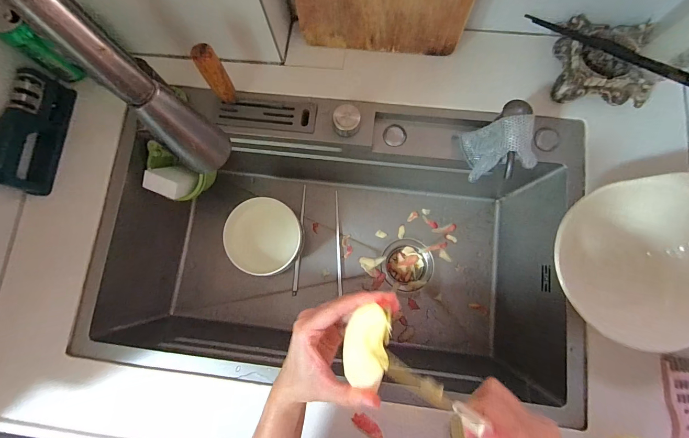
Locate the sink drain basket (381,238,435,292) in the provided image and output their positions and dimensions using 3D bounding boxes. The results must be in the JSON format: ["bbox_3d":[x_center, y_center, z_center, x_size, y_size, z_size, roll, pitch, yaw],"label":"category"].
[{"bbox_3d":[0.137,0.102,0.682,0.107,0.041,0.110,3,81,3],"label":"sink drain basket"}]

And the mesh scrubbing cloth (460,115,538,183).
[{"bbox_3d":[0.229,-0.108,0.452,0.068,0.122,0.092,-9,80,1],"label":"mesh scrubbing cloth"}]

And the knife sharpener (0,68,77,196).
[{"bbox_3d":[-0.486,-0.135,0.485,0.038,0.080,0.185,8,81,4],"label":"knife sharpener"}]

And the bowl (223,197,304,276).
[{"bbox_3d":[-0.160,0.038,0.633,0.137,0.088,0.148,0,81,2],"label":"bowl"}]

